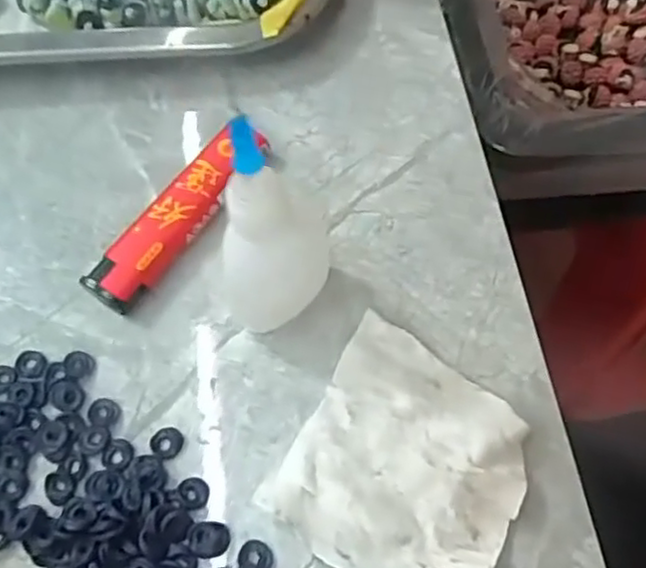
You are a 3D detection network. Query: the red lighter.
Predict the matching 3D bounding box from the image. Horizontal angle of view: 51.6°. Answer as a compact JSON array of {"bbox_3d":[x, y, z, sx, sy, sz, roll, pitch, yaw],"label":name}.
[{"bbox_3d":[-0.048,-0.024,0.226,0.019,0.012,0.077,32,71,14],"label":"red lighter"}]

